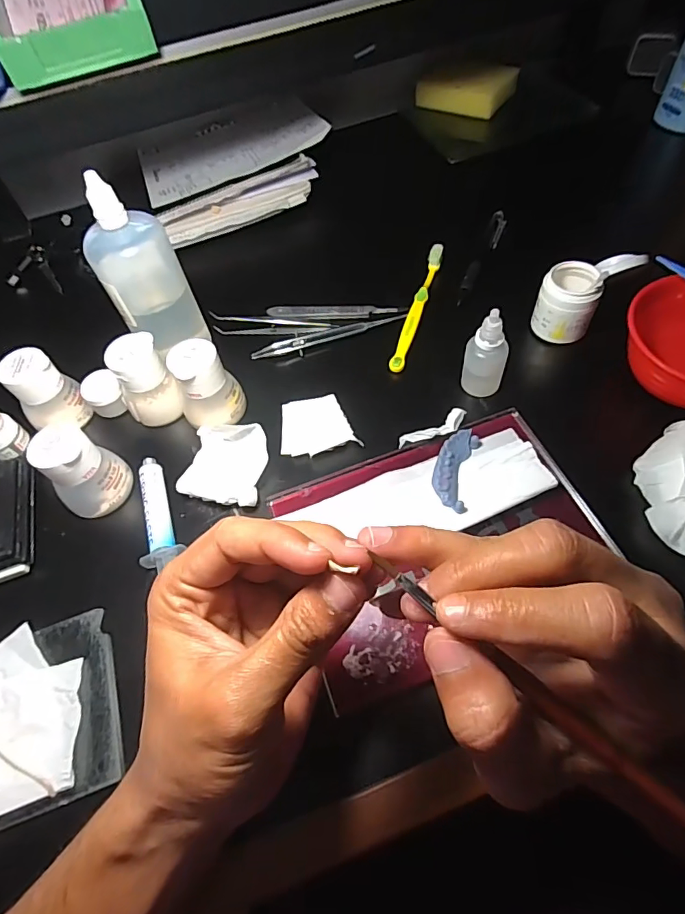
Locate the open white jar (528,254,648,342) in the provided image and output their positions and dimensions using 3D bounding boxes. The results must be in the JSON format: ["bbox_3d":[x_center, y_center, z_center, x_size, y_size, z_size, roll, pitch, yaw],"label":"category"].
[{"bbox_3d":[0.194,-0.133,0.394,0.070,0.053,0.046,-38,63,-17],"label":"open white jar"}]

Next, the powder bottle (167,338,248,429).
[{"bbox_3d":[-0.106,-0.057,0.374,0.046,0.054,0.043,-28,61,-12],"label":"powder bottle"}]

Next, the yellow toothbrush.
[{"bbox_3d":[0.068,-0.138,0.436,0.012,0.010,0.152,15,61,13],"label":"yellow toothbrush"}]

